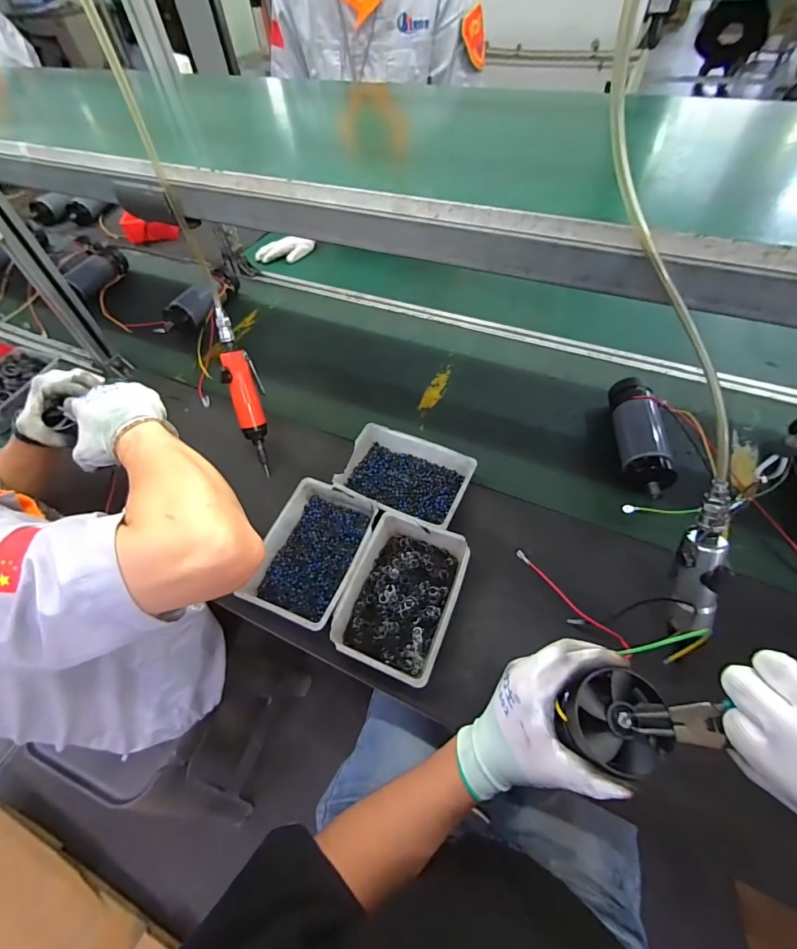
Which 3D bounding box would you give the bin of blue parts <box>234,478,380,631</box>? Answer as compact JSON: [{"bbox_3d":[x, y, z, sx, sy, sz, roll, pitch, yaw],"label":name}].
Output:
[{"bbox_3d":[-0.127,0.115,0.622,0.146,0.046,0.203,17,55,12],"label":"bin of blue parts"}]

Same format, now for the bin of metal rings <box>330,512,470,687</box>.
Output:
[{"bbox_3d":[0.006,0.162,0.570,0.140,0.049,0.203,16,55,12],"label":"bin of metal rings"}]

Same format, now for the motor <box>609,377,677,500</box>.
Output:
[{"bbox_3d":[0.418,-0.065,0.719,0.071,0.068,0.246,5,54,4],"label":"motor"}]

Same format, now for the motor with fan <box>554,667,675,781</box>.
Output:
[{"bbox_3d":[0.165,0.191,0.321,0.069,0.044,0.066,1,54,2],"label":"motor with fan"}]

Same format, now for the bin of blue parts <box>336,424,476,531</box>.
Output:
[{"bbox_3d":[0.009,0.006,0.683,0.205,0.051,0.145,22,57,16],"label":"bin of blue parts"}]

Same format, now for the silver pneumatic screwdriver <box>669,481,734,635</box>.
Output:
[{"bbox_3d":[0.309,0.093,0.424,0.033,0.180,0.036,-9,24,-6],"label":"silver pneumatic screwdriver"}]

